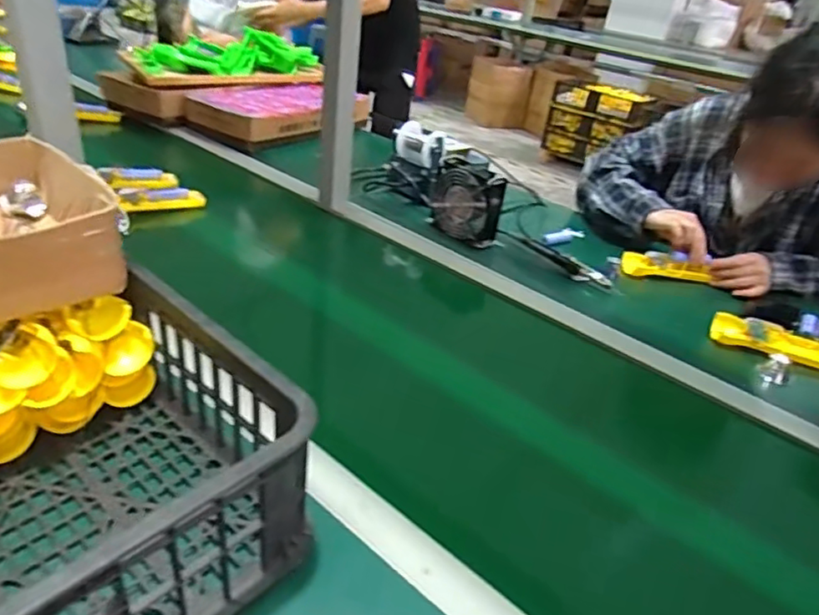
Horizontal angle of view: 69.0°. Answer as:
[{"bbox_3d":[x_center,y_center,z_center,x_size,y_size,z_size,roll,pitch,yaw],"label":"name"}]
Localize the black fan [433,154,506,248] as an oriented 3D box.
[{"bbox_3d":[0.097,-0.176,0.999,0.126,0.118,0.041,29,38,31],"label":"black fan"}]

